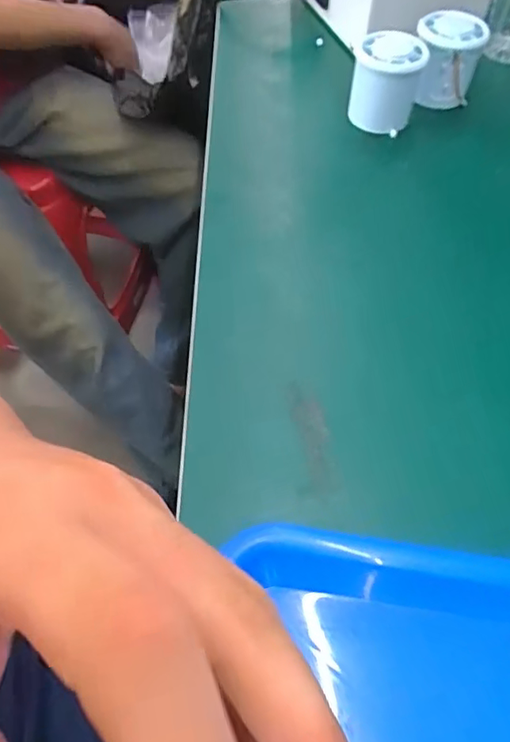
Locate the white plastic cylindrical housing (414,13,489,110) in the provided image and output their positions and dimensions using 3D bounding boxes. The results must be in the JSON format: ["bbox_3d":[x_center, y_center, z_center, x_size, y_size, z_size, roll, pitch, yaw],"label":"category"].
[{"bbox_3d":[0.162,-0.261,0.462,0.053,0.062,0.056,10,57,4],"label":"white plastic cylindrical housing"}]

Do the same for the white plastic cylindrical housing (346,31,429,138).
[{"bbox_3d":[0.107,-0.235,0.446,0.053,0.066,0.046,14,57,7],"label":"white plastic cylindrical housing"}]

